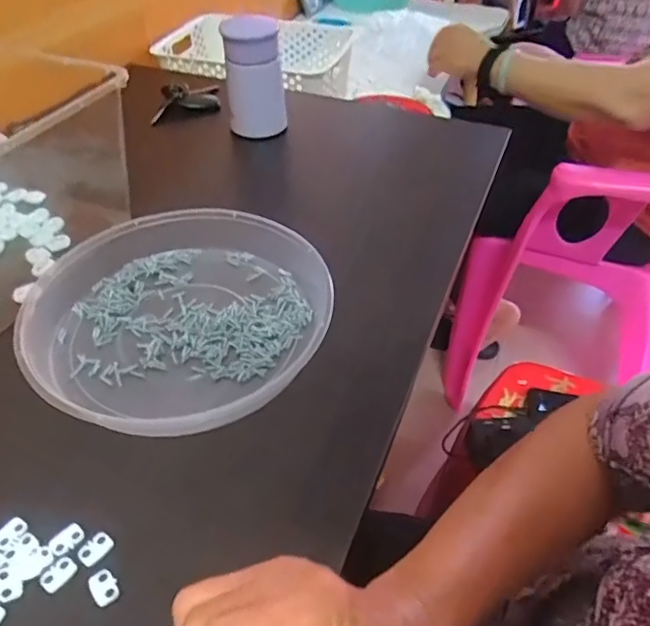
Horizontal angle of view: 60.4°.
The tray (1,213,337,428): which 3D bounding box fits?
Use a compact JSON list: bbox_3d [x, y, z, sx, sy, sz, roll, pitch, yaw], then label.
[{"bbox_3d":[-0.115,-0.006,0.450,0.234,0.038,0.220,1,43,-1],"label":"tray"}]

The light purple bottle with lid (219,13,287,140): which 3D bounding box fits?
[{"bbox_3d":[-0.084,-0.283,0.675,0.066,0.126,0.060,-1,43,-3],"label":"light purple bottle with lid"}]

